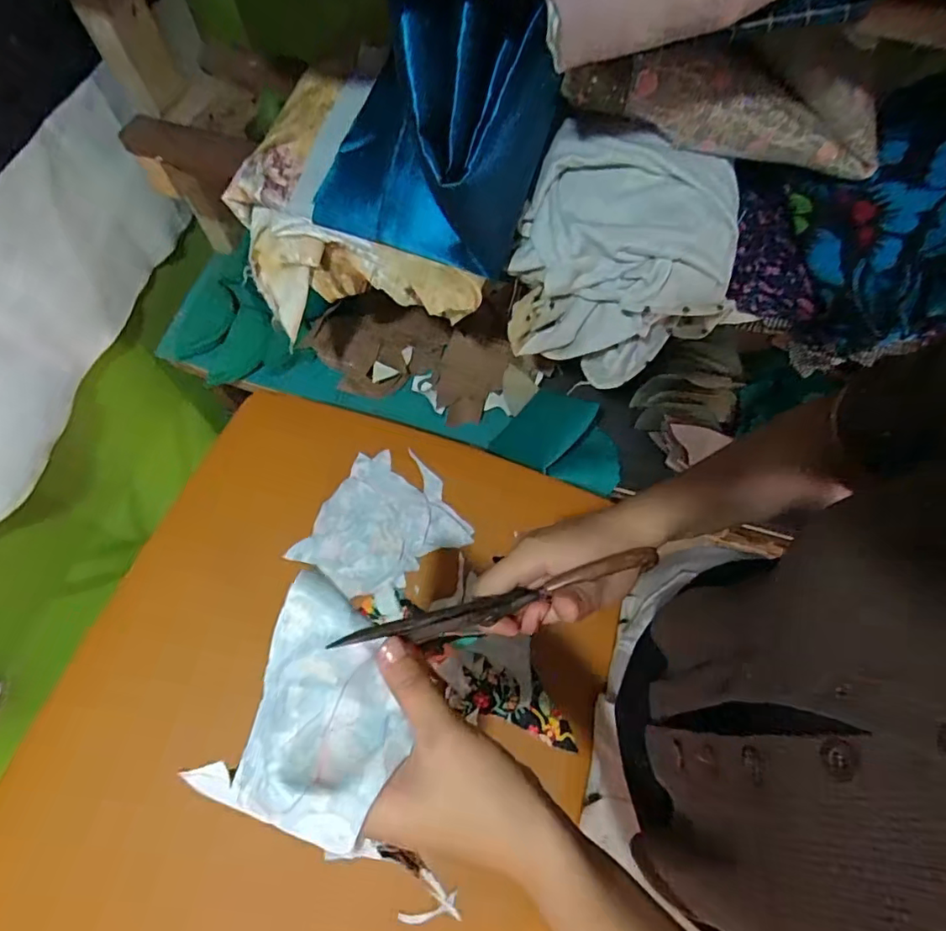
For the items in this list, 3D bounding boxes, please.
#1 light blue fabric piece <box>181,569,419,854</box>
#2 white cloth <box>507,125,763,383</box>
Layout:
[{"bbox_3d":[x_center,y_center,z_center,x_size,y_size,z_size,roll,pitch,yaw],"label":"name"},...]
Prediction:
[{"bbox_3d":[-0.070,0.113,0.261,0.082,0.024,0.100,24,68,9],"label":"light blue fabric piece"},{"bbox_3d":[0.136,-0.180,0.514,0.192,0.164,0.130,15,67,5],"label":"white cloth"}]

